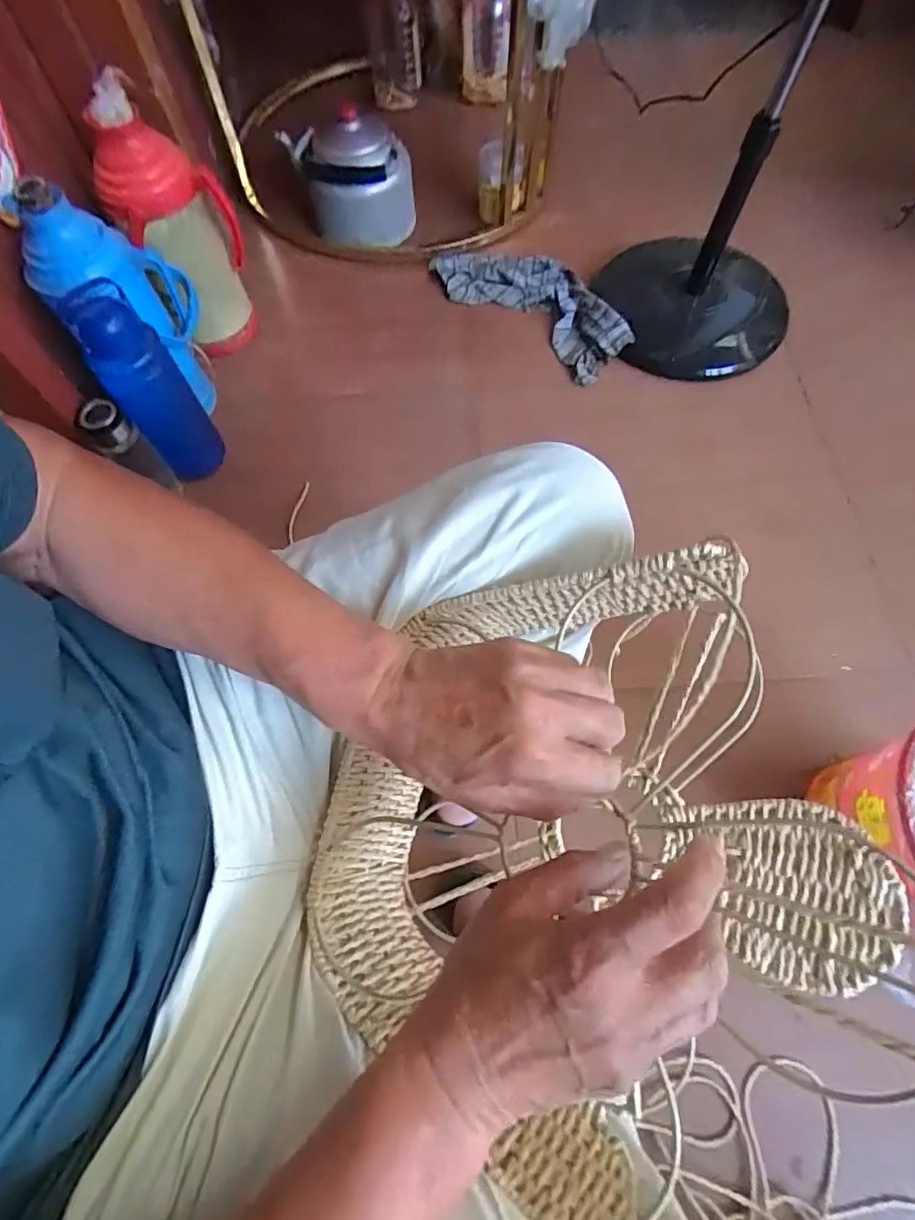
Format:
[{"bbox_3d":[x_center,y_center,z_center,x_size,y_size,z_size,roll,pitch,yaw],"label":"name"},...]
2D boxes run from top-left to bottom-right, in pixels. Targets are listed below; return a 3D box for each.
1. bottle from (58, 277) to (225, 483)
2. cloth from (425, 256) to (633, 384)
[{"bbox_3d":[-0.476,-0.342,0.887,0.109,0.313,0.092,-37,70,-13],"label":"bottle"},{"bbox_3d":[0.157,-0.638,1.173,0.442,0.077,0.208,35,72,15],"label":"cloth"}]

